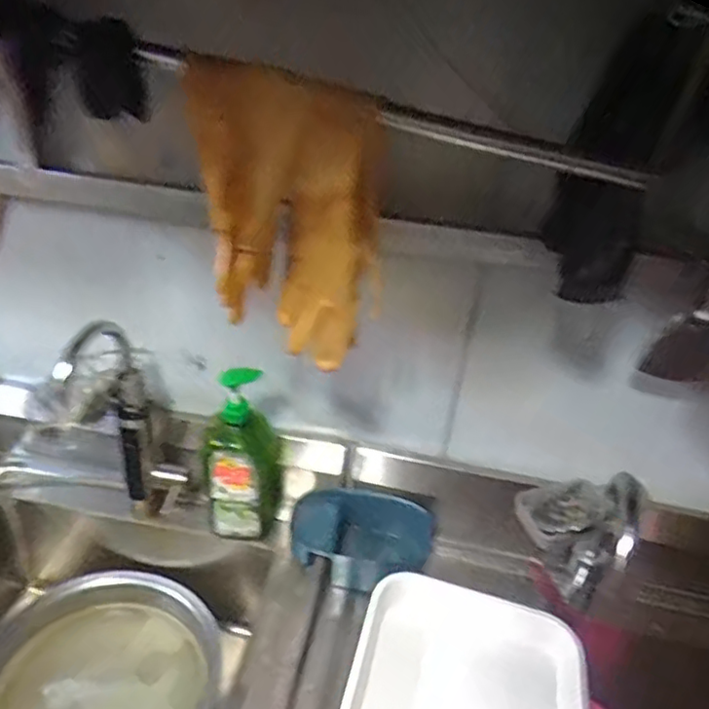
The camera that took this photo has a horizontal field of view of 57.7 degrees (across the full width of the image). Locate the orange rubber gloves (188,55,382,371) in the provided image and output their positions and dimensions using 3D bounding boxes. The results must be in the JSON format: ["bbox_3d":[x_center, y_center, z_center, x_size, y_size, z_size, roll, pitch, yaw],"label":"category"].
[{"bbox_3d":[-0.064,-0.136,0.629,0.169,0.256,0.130,-2,33,-12],"label":"orange rubber gloves"}]

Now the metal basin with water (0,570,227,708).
[{"bbox_3d":[-0.369,0.461,0.918,0.344,0.097,0.309,-15,37,-29],"label":"metal basin with water"}]

